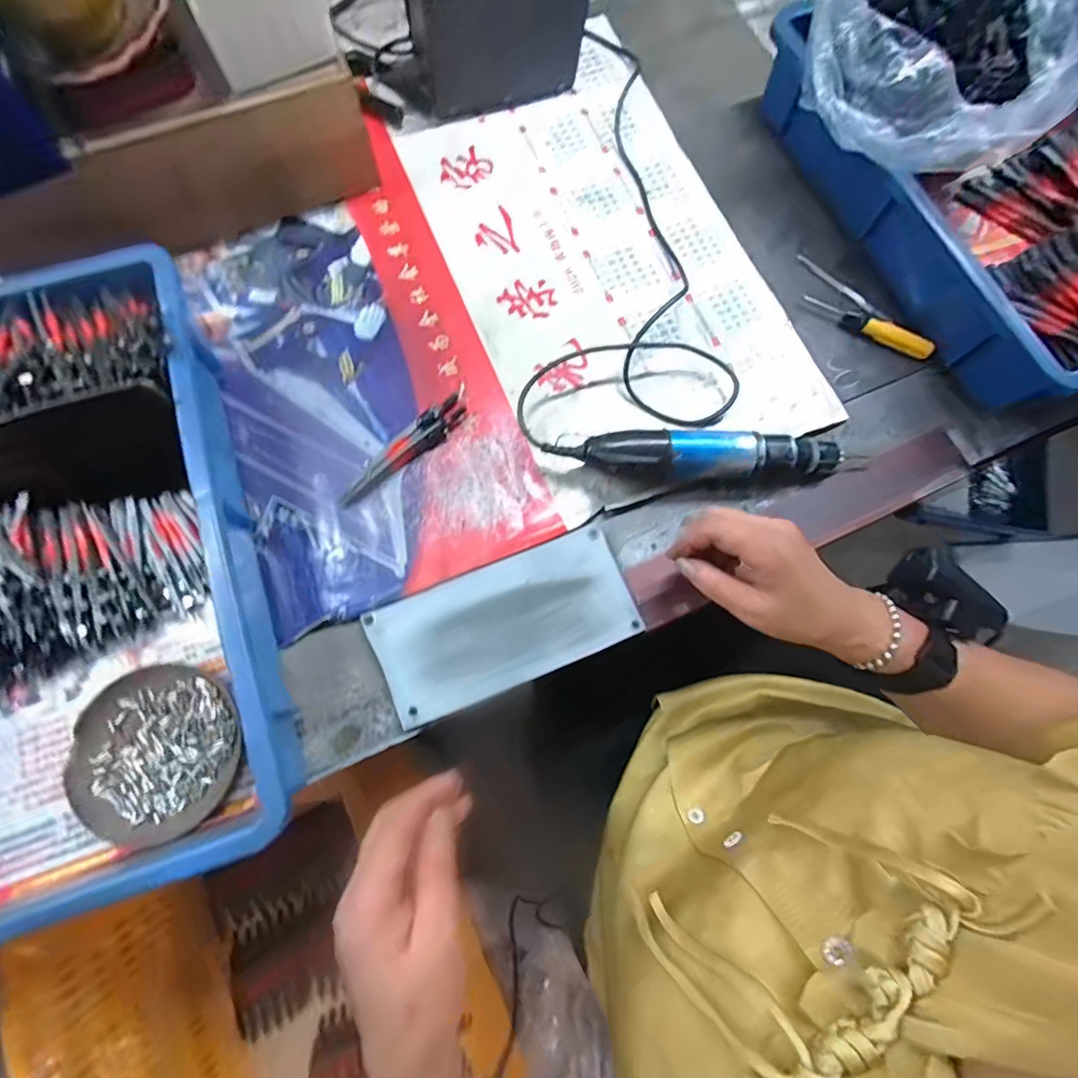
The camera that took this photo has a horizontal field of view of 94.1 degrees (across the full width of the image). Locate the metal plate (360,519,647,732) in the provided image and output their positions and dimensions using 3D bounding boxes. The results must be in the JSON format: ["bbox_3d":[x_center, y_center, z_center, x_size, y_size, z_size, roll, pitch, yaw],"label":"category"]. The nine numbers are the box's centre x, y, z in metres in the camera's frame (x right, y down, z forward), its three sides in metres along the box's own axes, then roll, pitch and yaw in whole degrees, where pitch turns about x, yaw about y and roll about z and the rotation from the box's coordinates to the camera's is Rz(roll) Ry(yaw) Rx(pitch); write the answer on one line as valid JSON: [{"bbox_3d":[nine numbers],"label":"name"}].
[{"bbox_3d":[-0.026,0.063,0.385,0.195,0.014,0.094,-23,76,-6],"label":"metal plate"}]

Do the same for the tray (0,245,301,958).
[{"bbox_3d":[-0.347,0.025,0.349,0.279,0.089,0.416,-19,77,-6],"label":"tray"}]

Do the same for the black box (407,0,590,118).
[{"bbox_3d":[-0.040,-0.504,0.480,0.154,0.113,0.071,-17,77,-6],"label":"black box"}]

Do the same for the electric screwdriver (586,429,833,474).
[{"bbox_3d":[0.140,-0.067,0.410,0.204,0.045,0.036,0,76,-2],"label":"electric screwdriver"}]

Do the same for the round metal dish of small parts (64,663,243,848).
[{"bbox_3d":[-0.267,0.149,0.354,0.110,0.015,0.111,0,76,-1],"label":"round metal dish of small parts"}]

